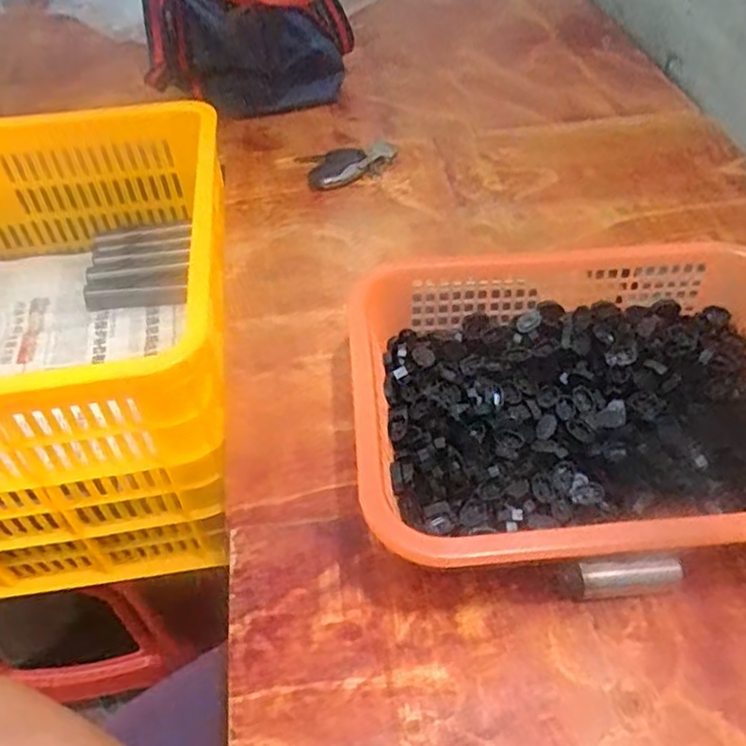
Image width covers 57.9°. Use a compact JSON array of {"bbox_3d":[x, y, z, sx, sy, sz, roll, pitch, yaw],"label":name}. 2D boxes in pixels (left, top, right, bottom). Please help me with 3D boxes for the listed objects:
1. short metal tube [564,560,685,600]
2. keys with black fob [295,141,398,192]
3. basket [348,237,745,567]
[{"bbox_3d":[0.163,0.132,0.441,0.075,0.024,0.019,-6,50,-4],"label":"short metal tube"},{"bbox_3d":[-0.023,-0.239,0.775,0.111,0.016,0.071,-18,52,-14],"label":"keys with black fob"},{"bbox_3d":[0.158,0.026,0.491,0.336,0.091,0.254,-3,50,-3],"label":"basket"}]

